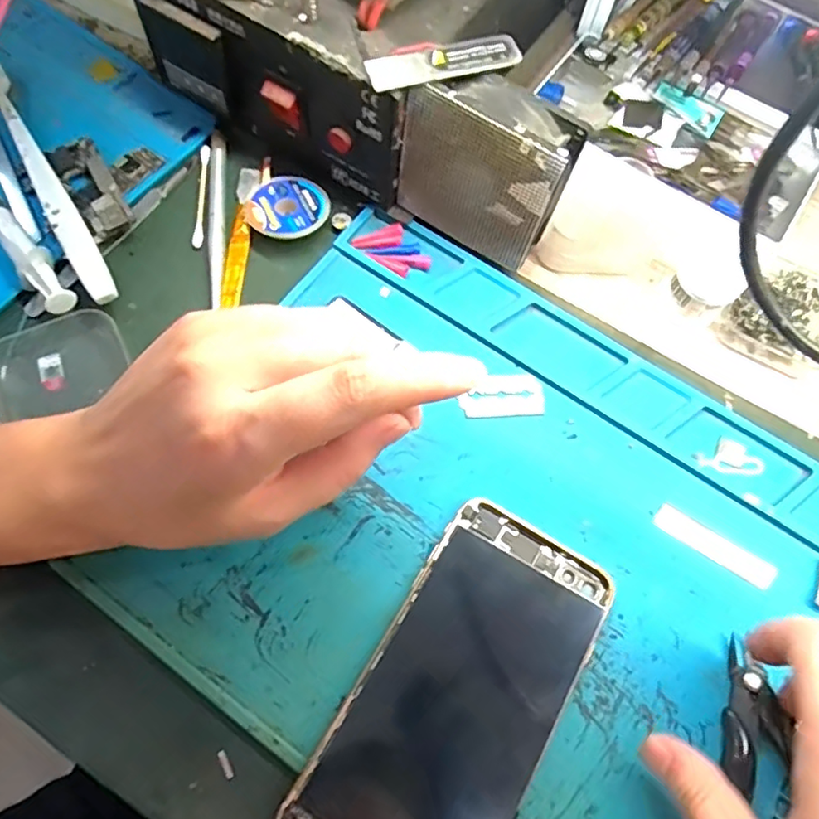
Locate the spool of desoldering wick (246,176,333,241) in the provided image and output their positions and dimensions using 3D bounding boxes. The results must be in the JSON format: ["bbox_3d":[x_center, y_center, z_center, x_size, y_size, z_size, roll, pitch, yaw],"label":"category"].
[{"bbox_3d":[-0.067,-0.110,0.324,0.040,0.010,0.042,1,68,-3],"label":"spool of desoldering wick"}]

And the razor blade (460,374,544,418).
[{"bbox_3d":[0.046,-0.007,0.296,0.042,0.004,0.022,-2,75,-7],"label":"razor blade"}]

